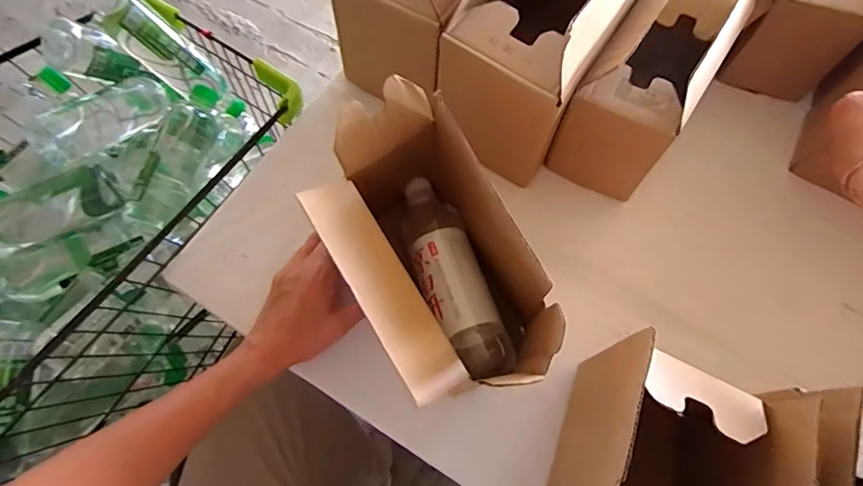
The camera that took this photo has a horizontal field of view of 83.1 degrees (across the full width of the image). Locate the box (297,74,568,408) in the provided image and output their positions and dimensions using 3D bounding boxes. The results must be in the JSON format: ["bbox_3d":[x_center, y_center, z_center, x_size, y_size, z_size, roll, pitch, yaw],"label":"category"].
[{"bbox_3d":[-0.012,0.011,0.434,0.129,0.156,0.229,-27,70,-10],"label":"box"}]

